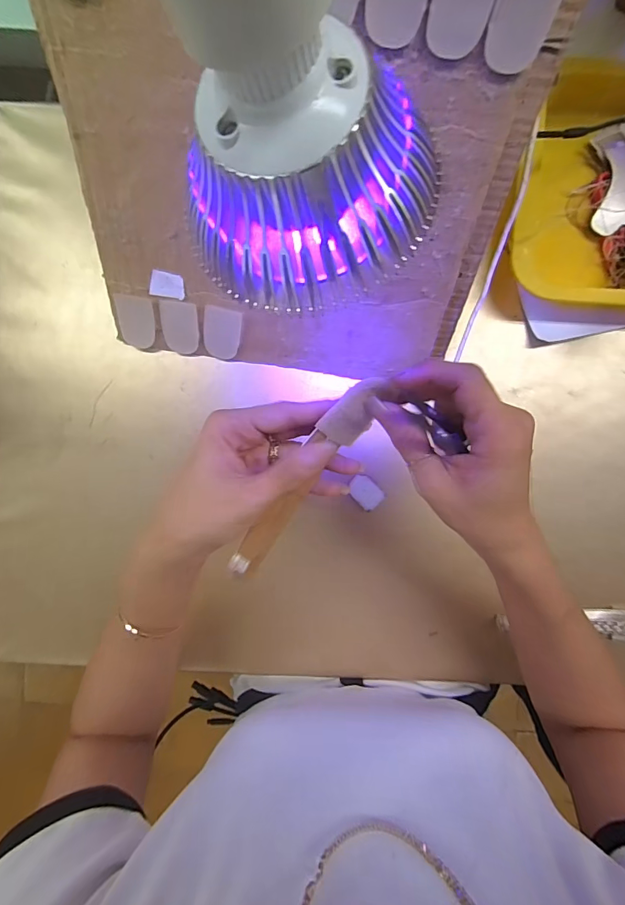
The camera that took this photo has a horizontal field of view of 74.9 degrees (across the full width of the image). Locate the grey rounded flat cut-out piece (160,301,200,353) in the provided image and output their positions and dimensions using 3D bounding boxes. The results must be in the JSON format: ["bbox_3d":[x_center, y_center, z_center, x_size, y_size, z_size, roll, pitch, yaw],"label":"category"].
[{"bbox_3d":[-0.119,-0.112,0.369,0.032,0.004,0.048,6,128,0],"label":"grey rounded flat cut-out piece"}]

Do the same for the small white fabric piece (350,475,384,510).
[{"bbox_3d":[0.051,0.038,0.392,0.032,0.008,0.023,44,91,-2],"label":"small white fabric piece"}]

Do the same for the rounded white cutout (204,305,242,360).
[{"bbox_3d":[-0.081,-0.106,0.367,0.033,0.004,0.047,15,128,0],"label":"rounded white cutout"}]

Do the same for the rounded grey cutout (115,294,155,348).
[{"bbox_3d":[-0.158,-0.117,0.368,0.032,0.004,0.046,7,123,0],"label":"rounded grey cutout"}]

